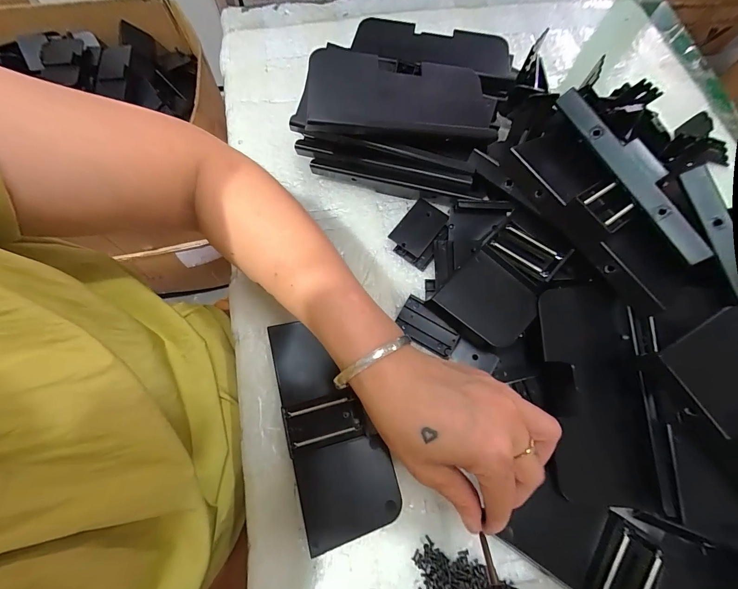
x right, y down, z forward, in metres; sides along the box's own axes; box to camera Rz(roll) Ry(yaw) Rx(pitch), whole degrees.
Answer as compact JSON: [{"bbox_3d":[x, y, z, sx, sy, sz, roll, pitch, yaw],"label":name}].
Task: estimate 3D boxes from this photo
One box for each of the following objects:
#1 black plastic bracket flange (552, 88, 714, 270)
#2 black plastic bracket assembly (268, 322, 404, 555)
[{"bbox_3d":[0.203,-0.096,0.264,0.019,0.024,0.162,-28,75,-10],"label":"black plastic bracket flange"},{"bbox_3d":[-0.029,0.099,0.267,0.068,0.026,0.161,-15,73,-7],"label":"black plastic bracket assembly"}]

